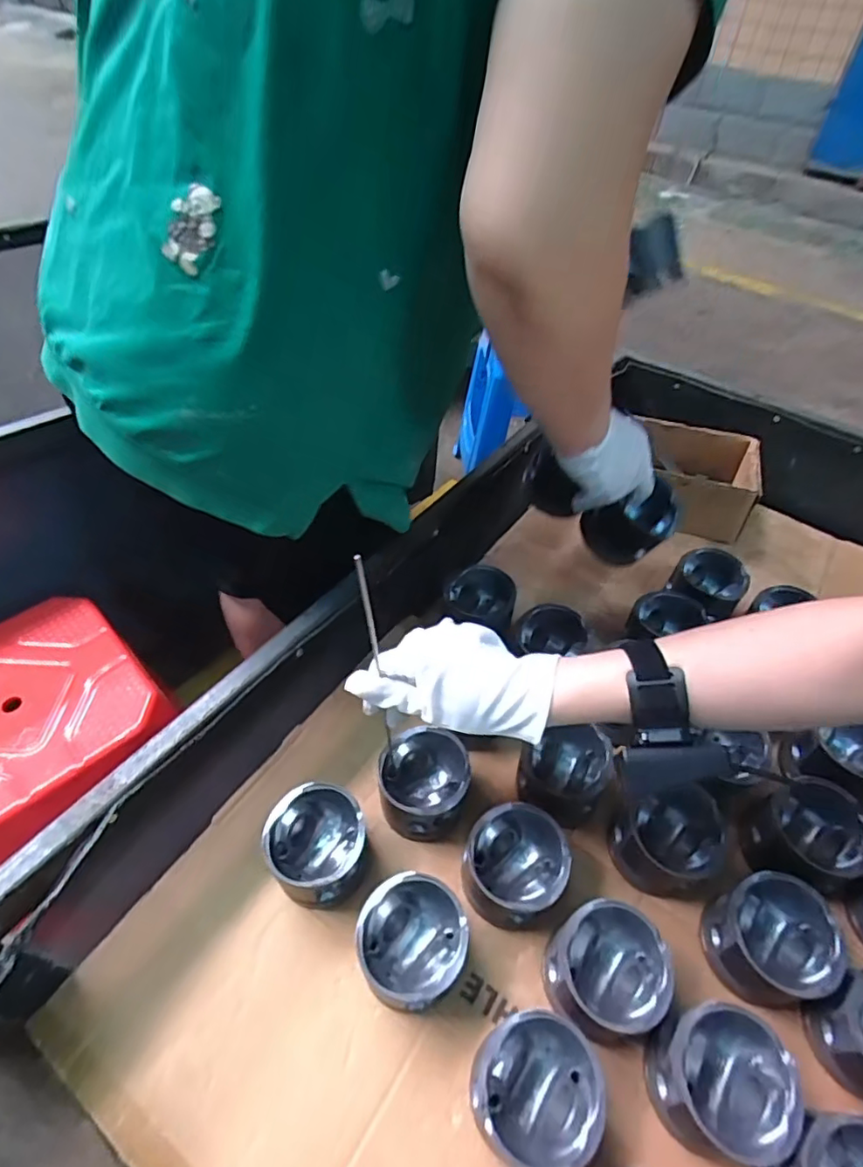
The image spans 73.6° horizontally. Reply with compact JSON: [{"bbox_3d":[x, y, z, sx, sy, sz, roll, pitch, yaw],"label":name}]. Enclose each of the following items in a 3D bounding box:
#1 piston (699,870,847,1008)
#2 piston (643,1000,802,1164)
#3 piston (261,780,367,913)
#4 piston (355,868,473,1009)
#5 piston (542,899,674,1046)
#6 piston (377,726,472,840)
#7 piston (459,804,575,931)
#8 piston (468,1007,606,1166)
[{"bbox_3d":[0.278,0.296,0.479,0.077,0.082,0.082,2,49,-2],"label":"piston"},{"bbox_3d":[0.208,0.366,0.425,0.084,0.075,0.081,2,49,-2],"label":"piston"},{"bbox_3d":[-0.101,0.236,0.520,0.082,0.076,0.082,2,49,-2],"label":"piston"},{"bbox_3d":[-0.017,0.296,0.473,0.083,0.077,0.087,2,49,-2],"label":"piston"},{"bbox_3d":[0.137,0.312,0.465,0.085,0.077,0.090,2,49,-2],"label":"piston"},{"bbox_3d":[-0.008,0.197,0.563,0.088,0.076,0.090,2,49,-2],"label":"piston"},{"bbox_3d":[0.073,0.252,0.515,0.082,0.079,0.084,2,49,-2],"label":"piston"},{"bbox_3d":[0.073,0.365,0.418,0.086,0.079,0.084,2,49,-2],"label":"piston"}]

